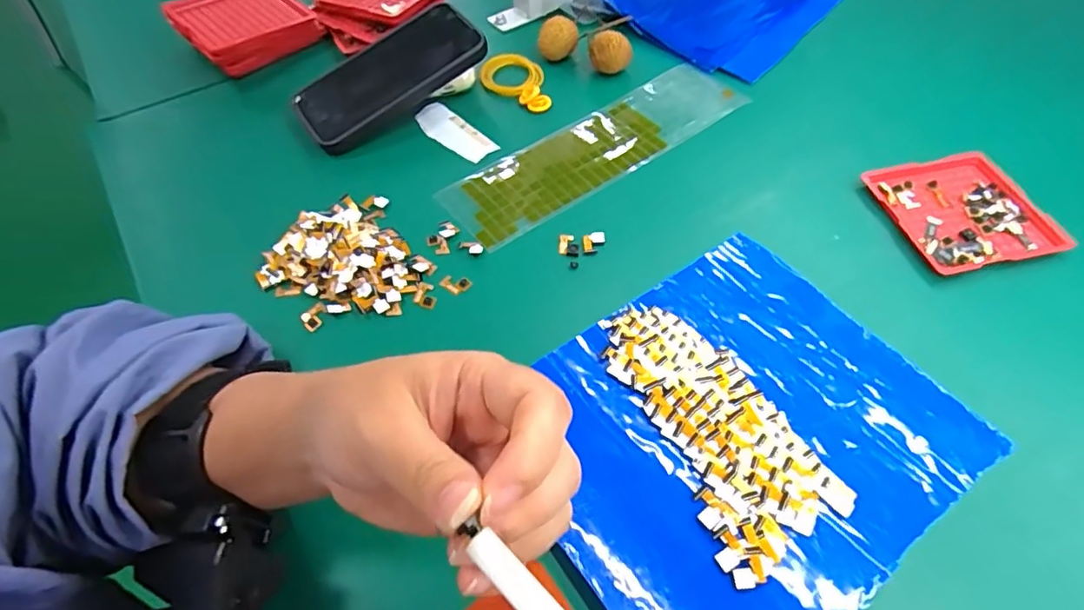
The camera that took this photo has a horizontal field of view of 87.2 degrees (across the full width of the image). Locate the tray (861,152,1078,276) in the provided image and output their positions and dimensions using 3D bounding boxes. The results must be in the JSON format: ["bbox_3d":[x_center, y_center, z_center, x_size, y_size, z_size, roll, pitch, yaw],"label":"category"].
[{"bbox_3d":[0.300,-0.069,0.404,0.100,0.007,0.100,-9,54,-6],"label":"tray"}]

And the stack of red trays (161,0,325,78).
[{"bbox_3d":[-0.274,-0.258,0.527,0.095,0.037,0.106,38,64,24],"label":"stack of red trays"}]

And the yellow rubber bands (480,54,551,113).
[{"bbox_3d":[-0.024,-0.194,0.496,0.055,0.012,0.066,-6,54,-4],"label":"yellow rubber bands"}]

